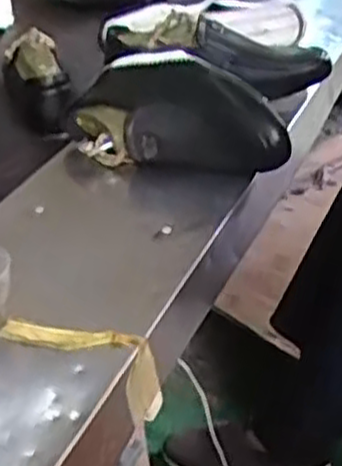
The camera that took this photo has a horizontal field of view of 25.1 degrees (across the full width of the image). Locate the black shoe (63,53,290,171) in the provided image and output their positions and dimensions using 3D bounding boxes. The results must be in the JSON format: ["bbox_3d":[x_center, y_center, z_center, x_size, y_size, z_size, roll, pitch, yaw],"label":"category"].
[{"bbox_3d":[-0.003,-0.111,0.763,0.259,0.107,0.076,14,36,27],"label":"black shoe"}]

